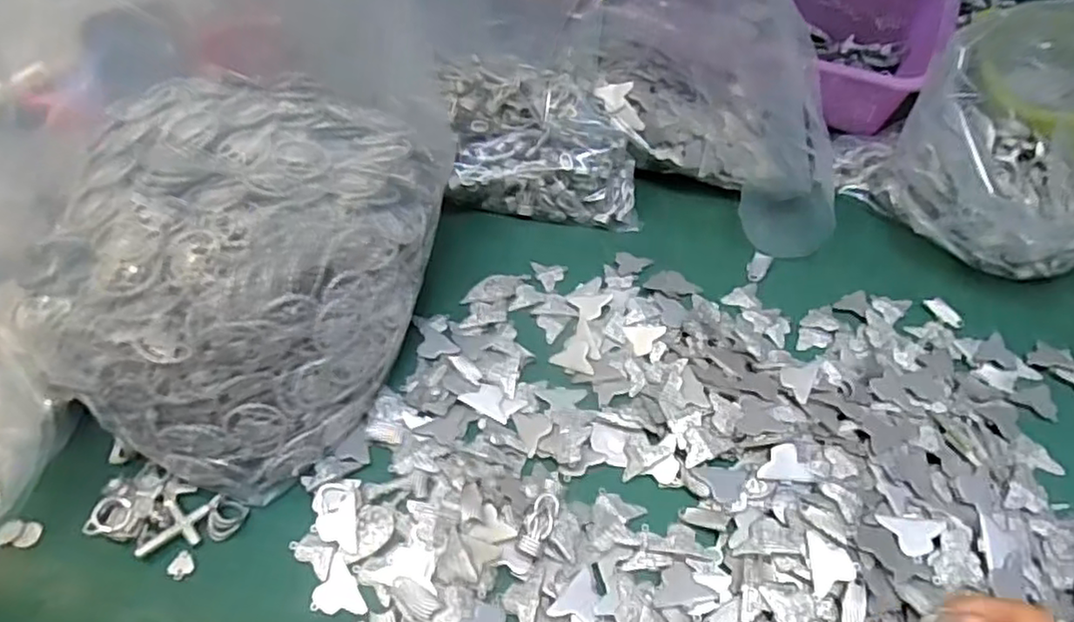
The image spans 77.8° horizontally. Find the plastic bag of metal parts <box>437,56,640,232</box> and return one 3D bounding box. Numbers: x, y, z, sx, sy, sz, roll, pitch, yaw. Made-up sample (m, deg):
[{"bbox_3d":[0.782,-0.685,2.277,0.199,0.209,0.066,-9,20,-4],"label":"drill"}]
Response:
[{"bbox_3d":[0.003,-0.154,0.586,0.173,0.074,0.119,4,52,5],"label":"plastic bag of metal parts"}]

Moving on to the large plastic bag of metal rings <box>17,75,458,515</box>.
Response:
[{"bbox_3d":[-0.191,-0.030,0.443,0.213,0.147,0.247,12,53,12],"label":"large plastic bag of metal rings"}]

